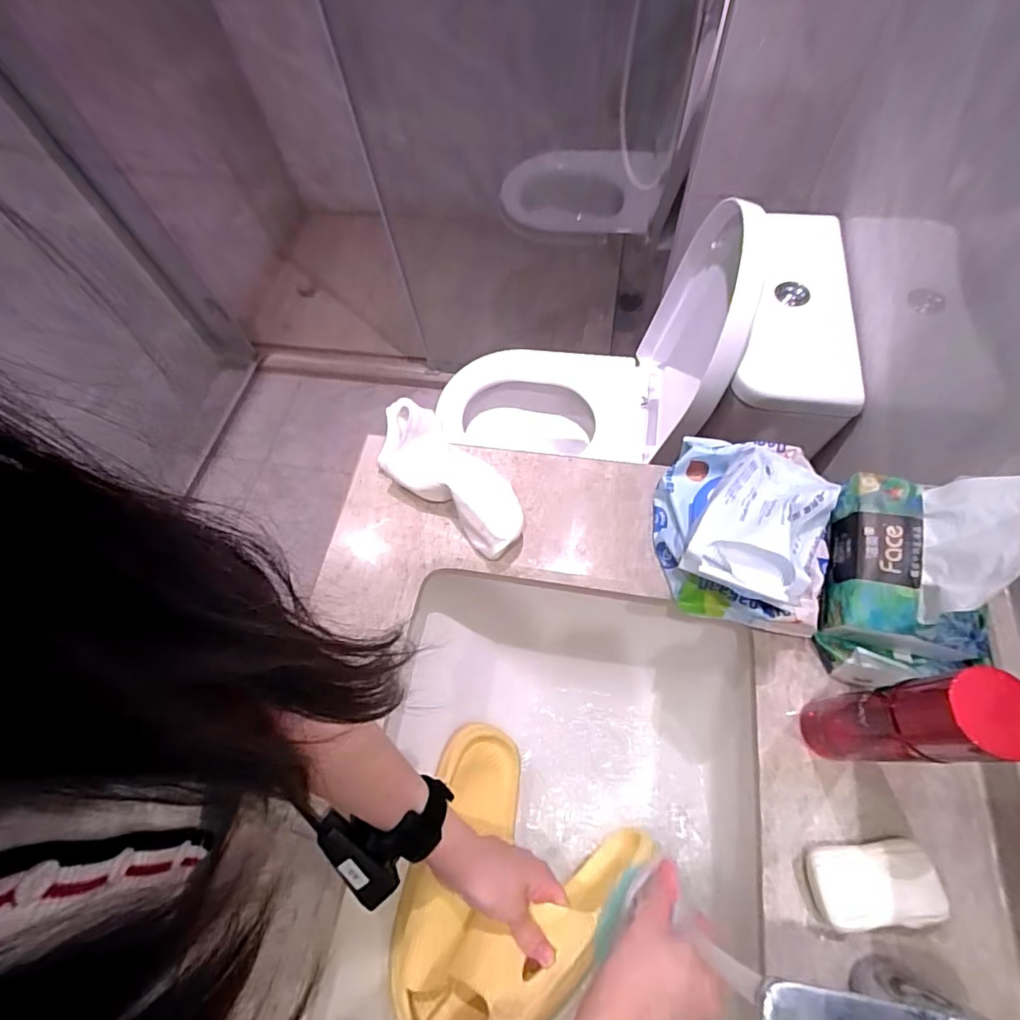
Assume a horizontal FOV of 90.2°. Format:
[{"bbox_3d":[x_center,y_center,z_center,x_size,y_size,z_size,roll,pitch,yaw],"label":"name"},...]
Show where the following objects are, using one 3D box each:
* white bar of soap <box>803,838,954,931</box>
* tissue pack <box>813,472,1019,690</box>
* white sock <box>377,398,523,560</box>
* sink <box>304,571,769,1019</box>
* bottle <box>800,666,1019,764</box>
[{"bbox_3d":[0.250,0.261,0.355,0.083,0.026,0.046,-8,64,1],"label":"white bar of soap"},{"bbox_3d":[0.315,0.053,0.400,0.099,0.128,0.157,13,65,10],"label":"tissue pack"},{"bbox_3d":[-0.067,-0.039,0.516,0.213,0.044,0.080,36,71,20],"label":"white sock"},{"bbox_3d":[0.037,0.338,0.441,0.334,0.164,0.523,7,66,8],"label":"sink"},{"bbox_3d":[0.249,0.140,0.331,0.043,0.174,0.044,-5,63,2],"label":"bottle"}]

